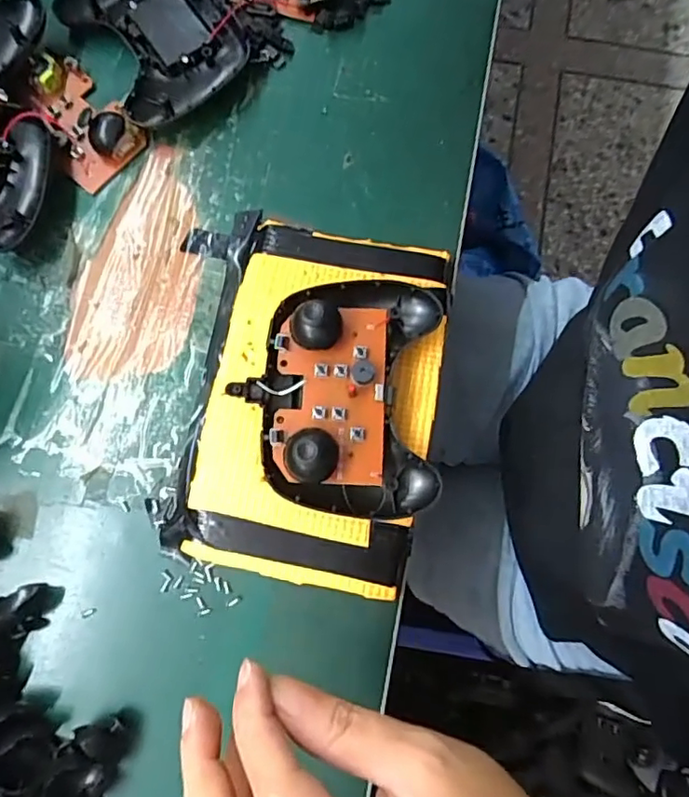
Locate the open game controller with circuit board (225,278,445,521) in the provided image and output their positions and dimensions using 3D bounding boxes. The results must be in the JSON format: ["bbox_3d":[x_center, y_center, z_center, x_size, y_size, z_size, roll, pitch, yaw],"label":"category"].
[{"bbox_3d":[-0.001,-0.003,0.294,0.096,0.046,0.120,1,78,-1],"label":"open game controller with circuit board"}]

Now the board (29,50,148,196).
[{"bbox_3d":[-0.165,-0.173,0.353,0.051,0.023,0.080,-44,82,-9],"label":"board"}]

